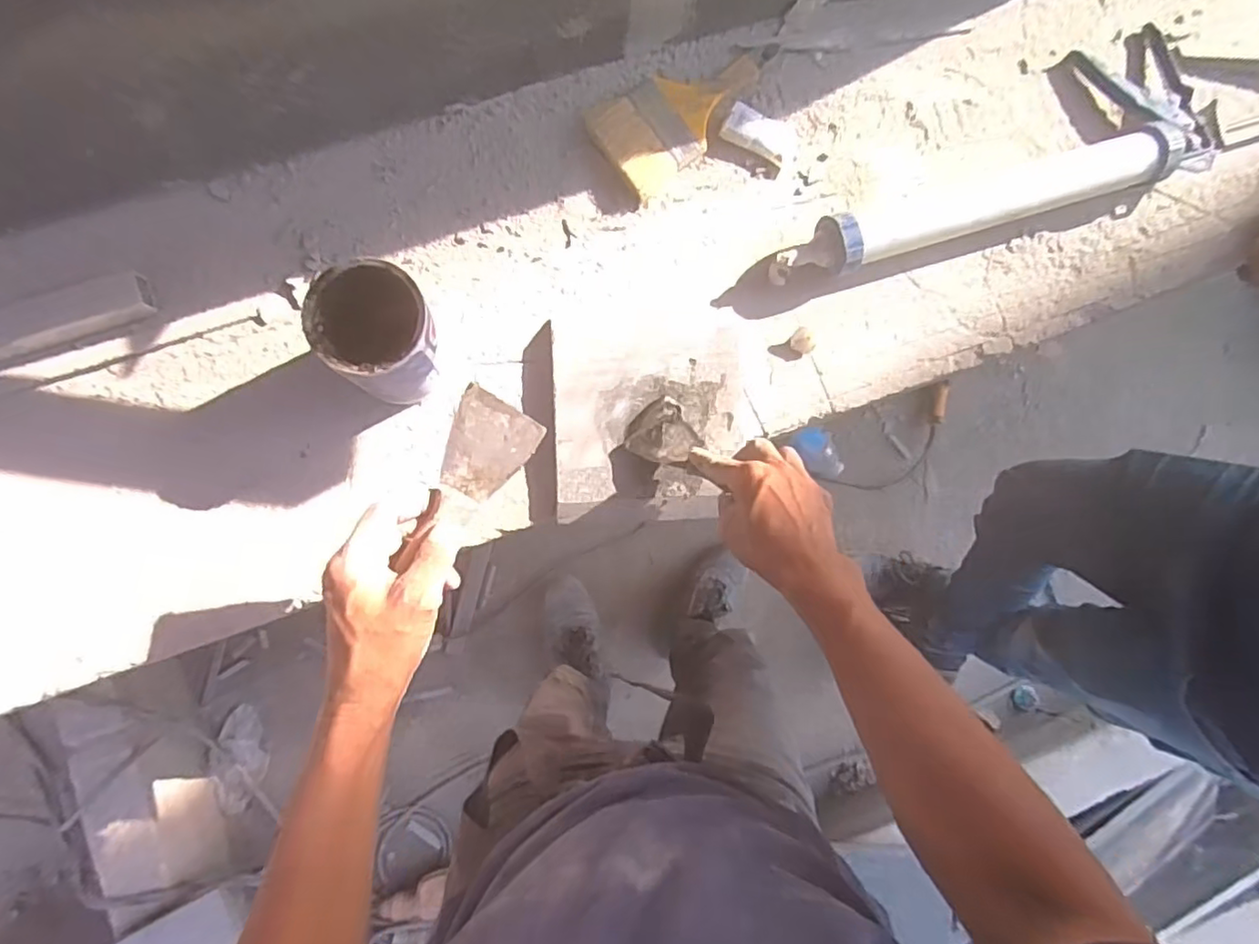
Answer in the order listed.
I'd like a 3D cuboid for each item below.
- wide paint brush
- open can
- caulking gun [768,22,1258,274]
[{"bbox_3d":[0.052,-0.394,0.678,0.195,0.026,0.106,-45,89,-8],"label":"wide paint brush"},{"bbox_3d":[-0.223,-0.124,0.581,0.096,0.118,0.097,1,84,-5],"label":"open can"},{"bbox_3d":[0.543,-0.392,0.689,0.853,0.080,0.163,-20,86,-6],"label":"caulking gun"}]

